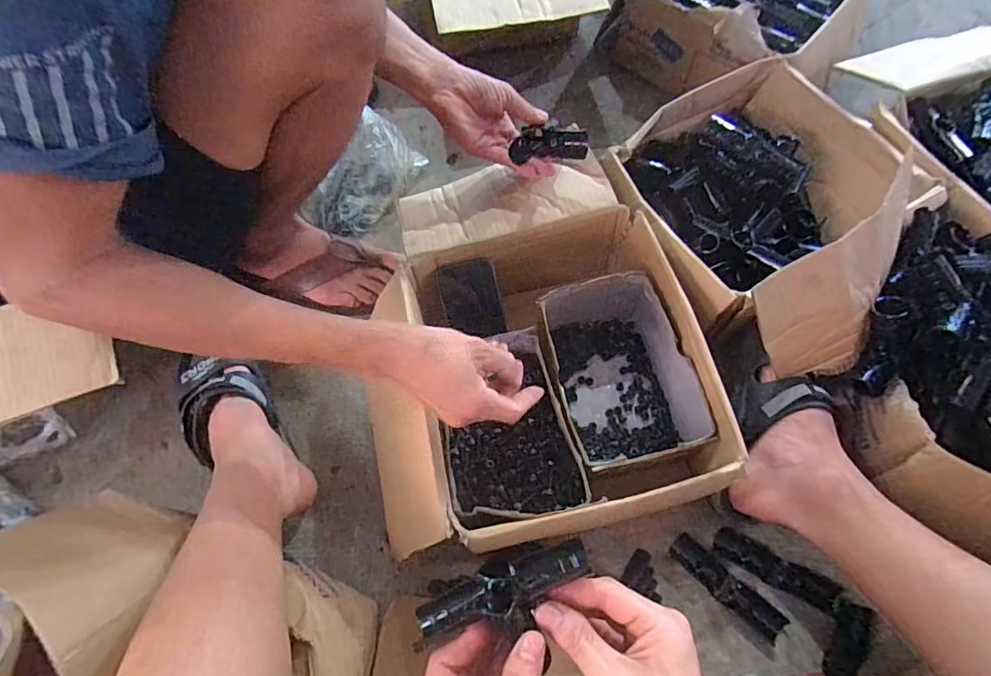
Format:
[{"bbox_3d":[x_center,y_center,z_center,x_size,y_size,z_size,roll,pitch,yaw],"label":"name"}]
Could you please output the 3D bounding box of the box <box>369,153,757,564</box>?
[{"bbox_3d":[0.026,0.012,0.602,0.370,0.131,0.418,-13,65,-4],"label":"box"}]

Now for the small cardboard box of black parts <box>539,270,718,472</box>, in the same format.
[{"bbox_3d":[0.139,0.045,0.599,0.140,0.101,0.211,-12,65,-4],"label":"small cardboard box of black parts"}]

